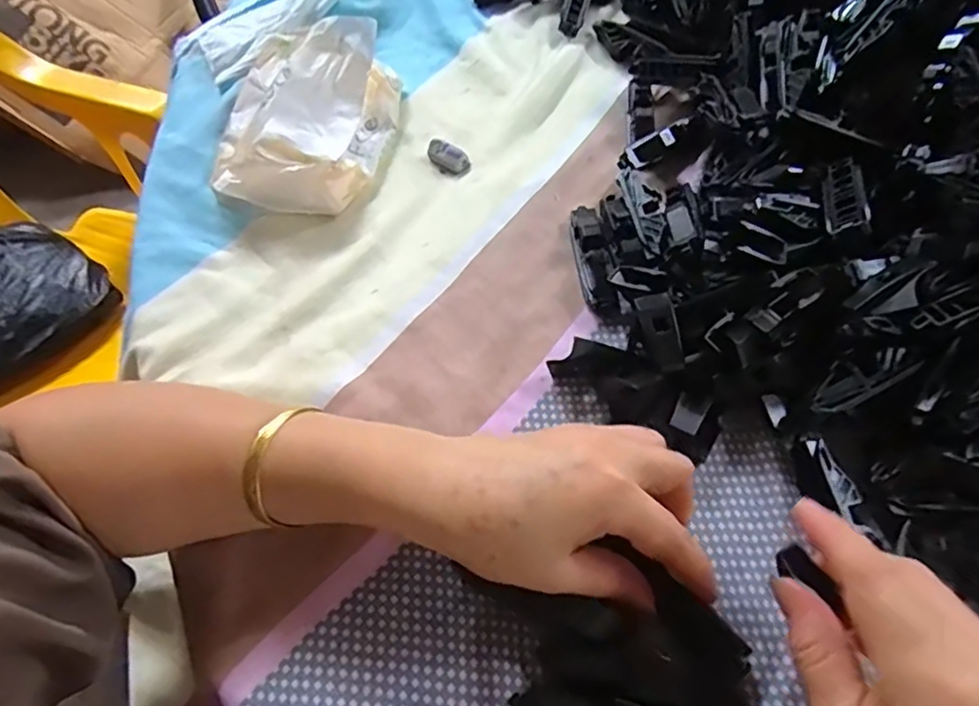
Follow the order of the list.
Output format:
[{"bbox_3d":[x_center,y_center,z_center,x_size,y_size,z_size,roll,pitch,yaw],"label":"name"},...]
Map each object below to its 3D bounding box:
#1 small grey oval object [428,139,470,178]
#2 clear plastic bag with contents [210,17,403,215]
[{"bbox_3d":[-0.028,-0.133,0.421,0.032,0.010,0.016,33,65,22],"label":"small grey oval object"},{"bbox_3d":[-0.126,-0.162,0.423,0.115,0.049,0.144,2,57,5],"label":"clear plastic bag with contents"}]

